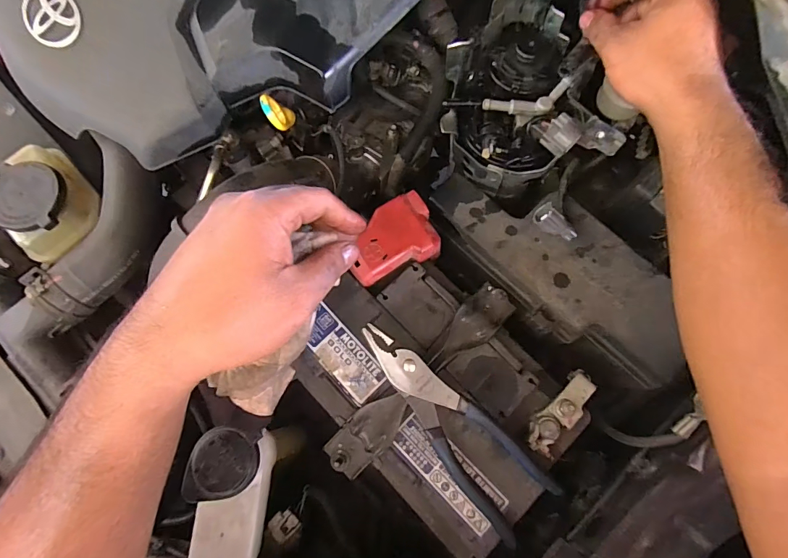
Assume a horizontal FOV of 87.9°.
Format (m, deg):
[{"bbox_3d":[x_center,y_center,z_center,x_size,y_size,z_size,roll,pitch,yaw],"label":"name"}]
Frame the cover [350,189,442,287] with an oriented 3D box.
[{"bbox_3d":[-0.004,-0.039,0.386,0.085,0.024,0.062,-24,76,-5],"label":"cover"}]

